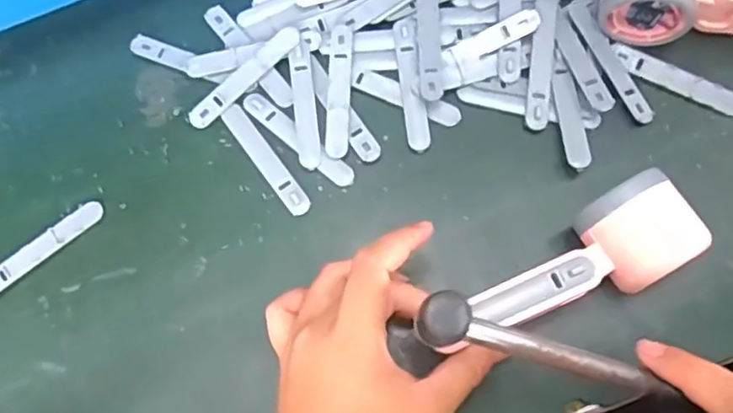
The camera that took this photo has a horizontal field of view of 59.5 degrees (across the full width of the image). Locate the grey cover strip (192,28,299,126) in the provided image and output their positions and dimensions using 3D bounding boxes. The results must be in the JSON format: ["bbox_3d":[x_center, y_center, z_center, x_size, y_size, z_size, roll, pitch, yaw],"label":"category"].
[{"bbox_3d":[-0.083,-0.089,0.443,0.095,0.006,0.015,-43,77,-10],"label":"grey cover strip"}]

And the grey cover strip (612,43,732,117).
[{"bbox_3d":[0.208,-0.084,0.427,0.090,0.004,0.017,27,77,9],"label":"grey cover strip"}]

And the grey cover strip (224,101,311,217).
[{"bbox_3d":[-0.068,-0.032,0.429,0.015,0.004,0.090,-35,76,-8],"label":"grey cover strip"}]

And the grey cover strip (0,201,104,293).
[{"bbox_3d":[-0.215,0.029,0.419,0.095,0.008,0.017,-40,76,-9],"label":"grey cover strip"}]

